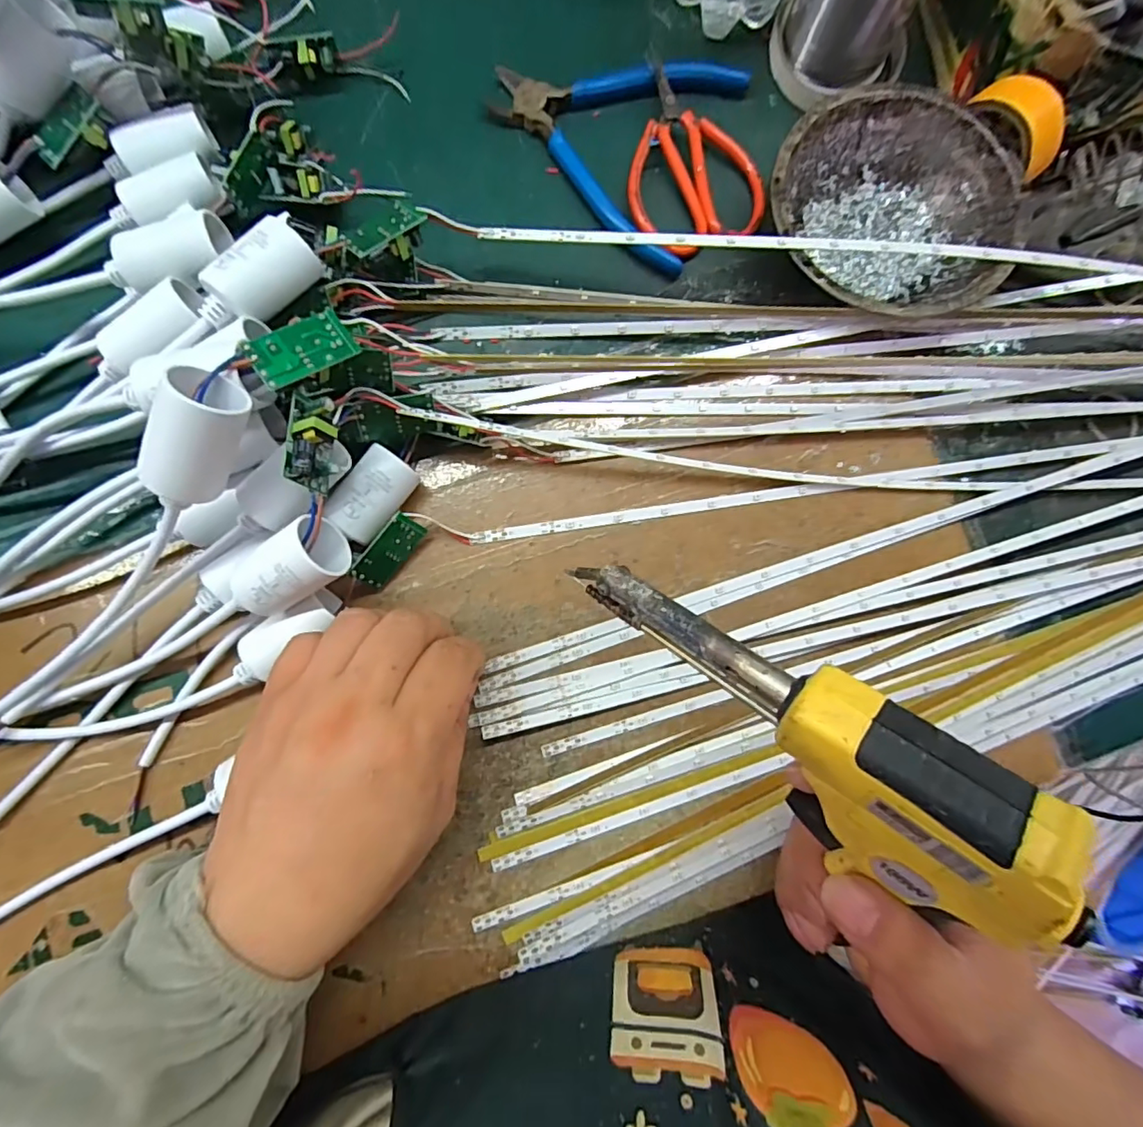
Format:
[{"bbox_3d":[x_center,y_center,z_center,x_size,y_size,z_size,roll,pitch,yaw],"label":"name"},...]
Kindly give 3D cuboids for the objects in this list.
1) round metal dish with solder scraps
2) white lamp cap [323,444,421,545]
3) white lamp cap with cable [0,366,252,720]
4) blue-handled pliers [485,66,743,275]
[{"bbox_3d":[0.165,-0.183,0.295,0.122,0.036,0.121,0,83,-3],"label":"round metal dish with solder scraps"},{"bbox_3d":[-0.094,-0.031,0.266,0.025,0.027,0.044,28,82,1],"label":"white lamp cap"},{"bbox_3d":[-0.185,0.001,0.223,0.029,0.033,0.181,46,110,3],"label":"white lamp cap with cable"},{"bbox_3d":[0.019,-0.241,0.312,0.130,0.012,0.127,21,82,0],"label":"blue-handled pliers"}]

